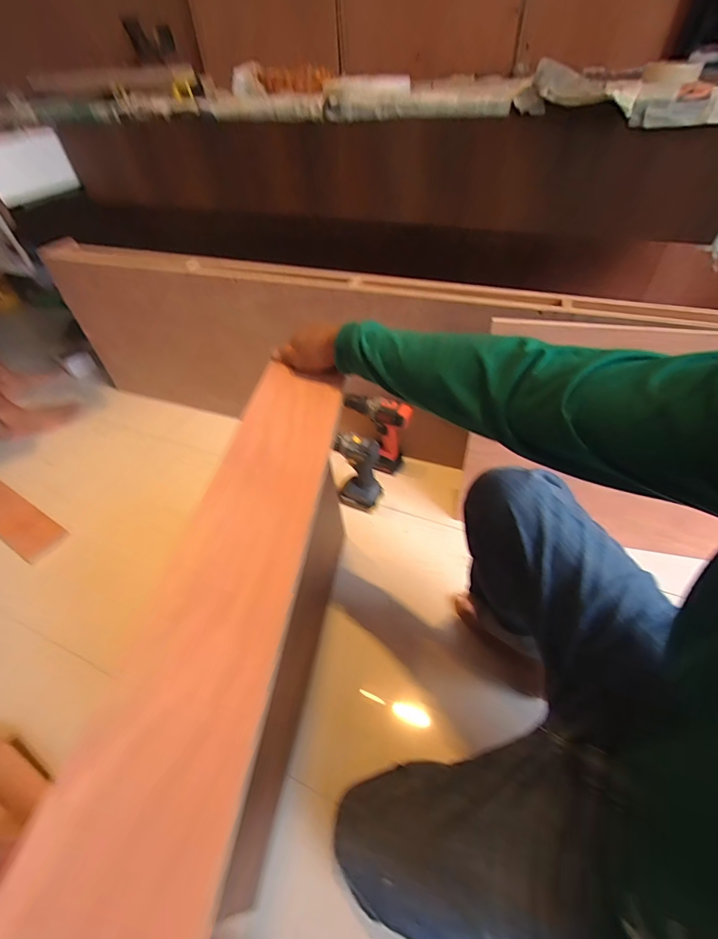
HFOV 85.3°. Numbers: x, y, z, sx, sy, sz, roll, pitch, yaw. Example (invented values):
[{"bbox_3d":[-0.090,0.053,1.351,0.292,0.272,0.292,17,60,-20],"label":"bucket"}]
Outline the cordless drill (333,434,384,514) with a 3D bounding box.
[{"bbox_3d":[-0.001,0.006,1.003,0.110,0.219,0.083,17,50,19],"label":"cordless drill"}]

